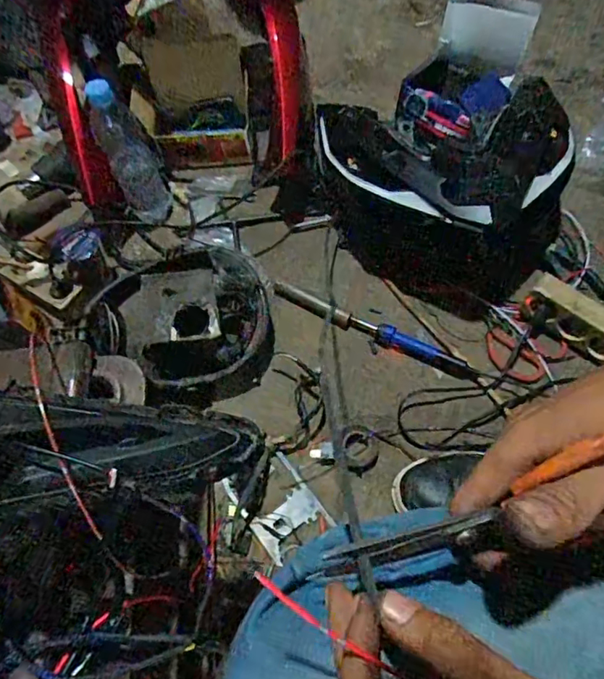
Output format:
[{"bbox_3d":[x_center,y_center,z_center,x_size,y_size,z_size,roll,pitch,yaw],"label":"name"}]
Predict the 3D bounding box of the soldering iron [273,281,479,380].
[{"bbox_3d":[0.100,-0.016,0.733,0.313,0.022,0.029,25,67,16],"label":"soldering iron"}]

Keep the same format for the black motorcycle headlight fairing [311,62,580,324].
[{"bbox_3d":[0.239,-0.294,0.787,0.373,0.171,0.413,30,68,18],"label":"black motorcycle headlight fairing"}]

